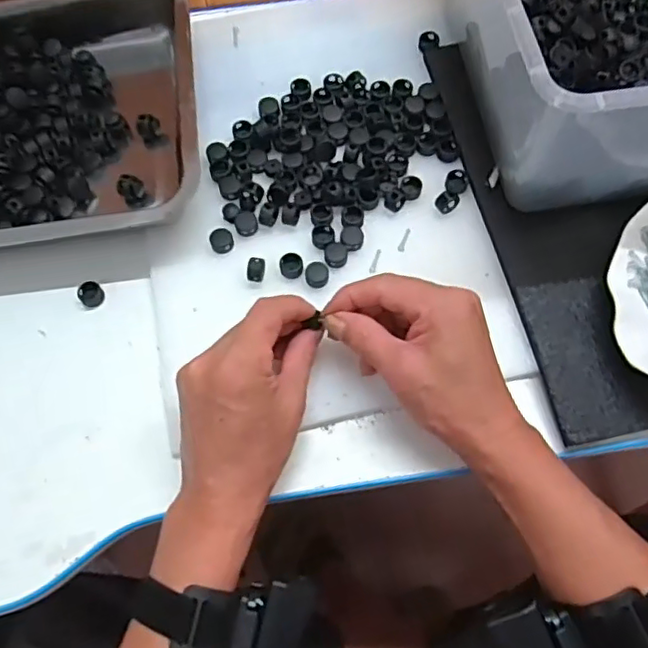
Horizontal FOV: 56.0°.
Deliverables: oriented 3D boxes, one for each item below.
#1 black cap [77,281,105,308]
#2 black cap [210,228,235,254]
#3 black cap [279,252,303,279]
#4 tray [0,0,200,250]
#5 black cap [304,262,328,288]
[{"bbox_3d":[-0.170,-0.022,0.446,0.016,0.011,0.017,0,67,1],"label":"black cap"},{"bbox_3d":[-0.075,-0.062,0.448,0.017,0.009,0.018,0,67,1],"label":"black cap"},{"bbox_3d":[-0.024,-0.042,0.438,0.016,0.008,0.016,0,67,1],"label":"black cap"},{"bbox_3d":[-0.255,-0.165,0.480,0.313,0.059,0.255,-6,67,-2],"label":"tray"},{"bbox_3d":[-0.005,-0.035,0.437,0.016,0.007,0.018,-1,67,1],"label":"black cap"}]

